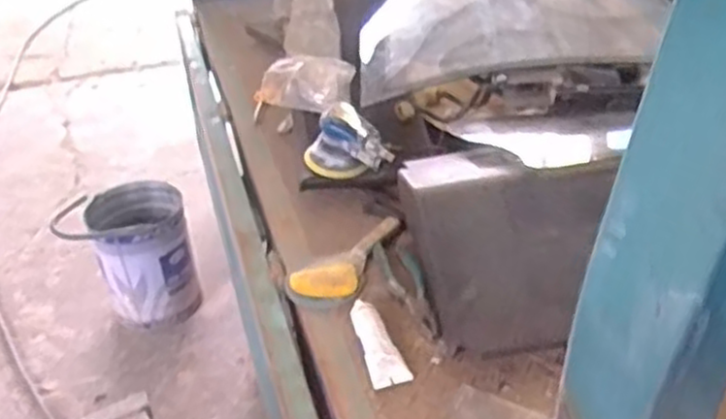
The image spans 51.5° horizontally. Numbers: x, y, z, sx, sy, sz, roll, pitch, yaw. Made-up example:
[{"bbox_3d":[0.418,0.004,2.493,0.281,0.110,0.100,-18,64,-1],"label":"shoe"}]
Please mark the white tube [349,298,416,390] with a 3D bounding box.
[{"bbox_3d":[0.022,0.179,1.022,0.052,0.017,0.148,-9,35,-11],"label":"white tube"}]

